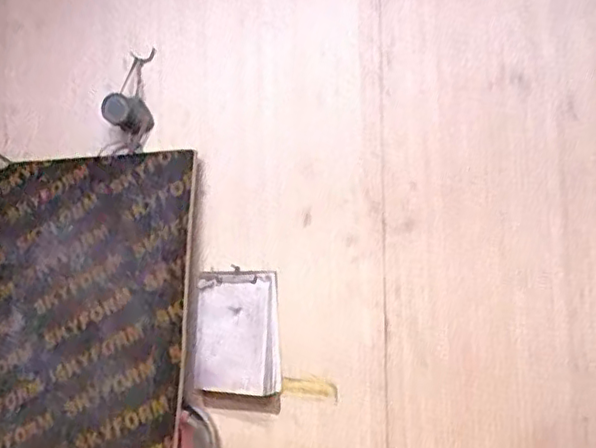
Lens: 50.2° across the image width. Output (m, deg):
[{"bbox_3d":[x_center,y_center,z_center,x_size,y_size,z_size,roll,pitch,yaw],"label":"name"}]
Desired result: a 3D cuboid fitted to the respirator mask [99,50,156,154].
[{"bbox_3d":[-0.493,-0.346,1.847,0.149,0.283,0.121,1,1,-15],"label":"respirator mask"}]

